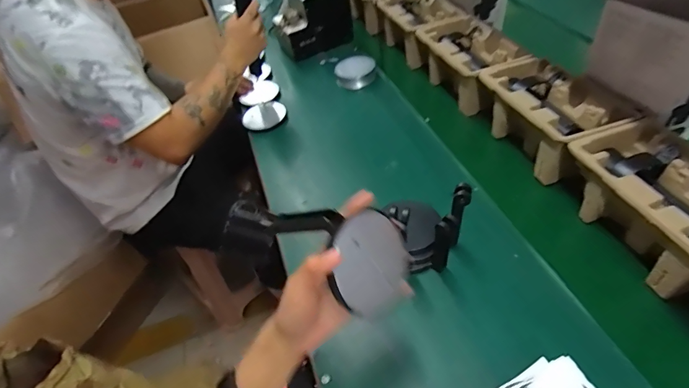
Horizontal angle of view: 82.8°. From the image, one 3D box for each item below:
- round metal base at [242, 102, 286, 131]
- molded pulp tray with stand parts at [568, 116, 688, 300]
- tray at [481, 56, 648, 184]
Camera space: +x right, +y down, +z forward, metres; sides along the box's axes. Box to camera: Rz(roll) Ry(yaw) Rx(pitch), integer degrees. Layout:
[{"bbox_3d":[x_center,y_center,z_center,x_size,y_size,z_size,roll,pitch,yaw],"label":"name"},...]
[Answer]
[{"bbox_3d":[-0.180,-0.176,0.873,0.100,0.012,0.079,-33,56,-20],"label":"round metal base"},{"bbox_3d":[0.423,0.007,0.531,0.139,0.103,0.223,-15,52,-7],"label":"molded pulp tray with stand parts"},{"bbox_3d":[0.352,-0.143,0.687,0.155,0.104,0.229,-18,52,-9],"label":"tray"}]

